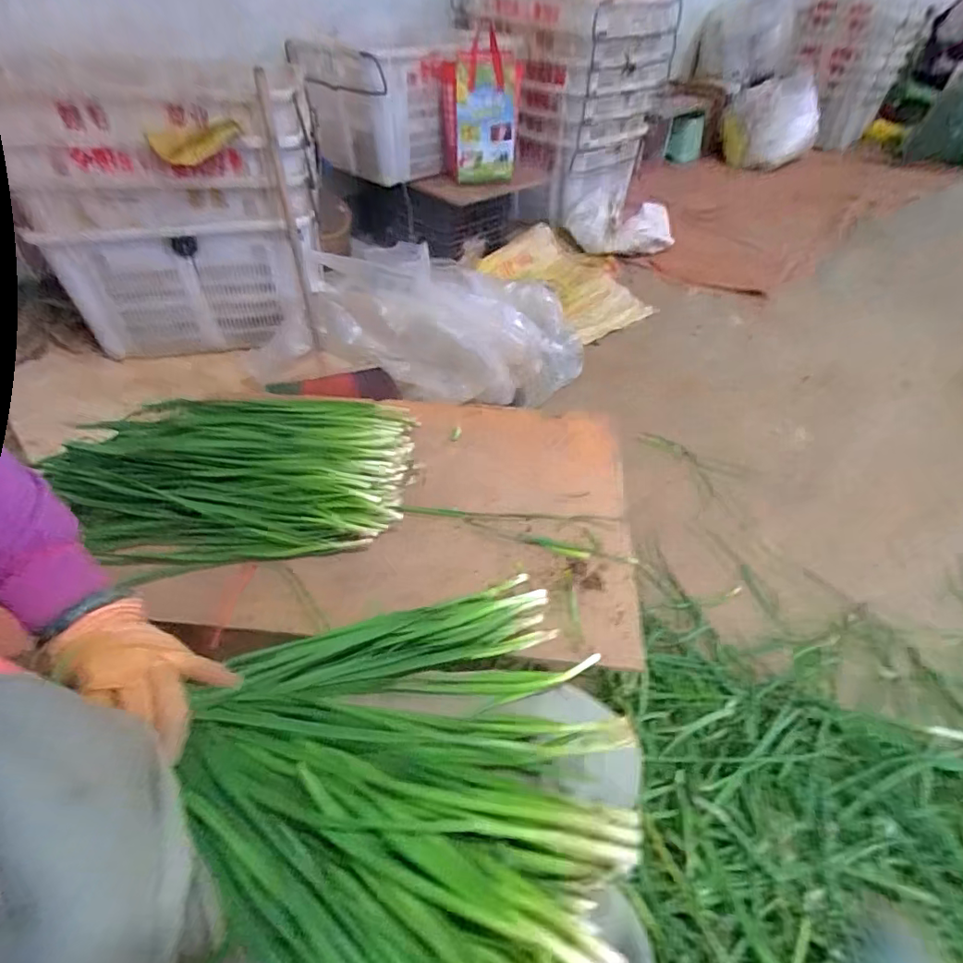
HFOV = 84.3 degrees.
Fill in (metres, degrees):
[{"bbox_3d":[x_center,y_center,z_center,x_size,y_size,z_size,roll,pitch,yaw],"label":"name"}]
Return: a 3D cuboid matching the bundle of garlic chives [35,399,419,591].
[{"bbox_3d":[-0.294,-0.018,0.655,0.409,0.062,0.254,-3,44,-4],"label":"bundle of garlic chives"}]

